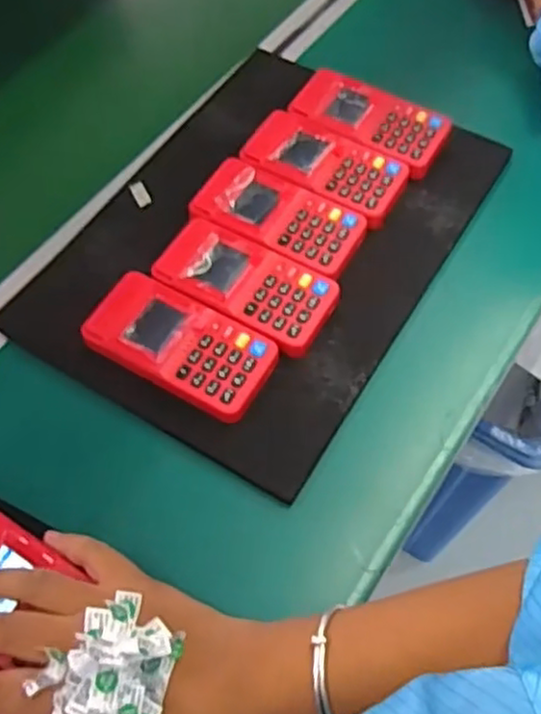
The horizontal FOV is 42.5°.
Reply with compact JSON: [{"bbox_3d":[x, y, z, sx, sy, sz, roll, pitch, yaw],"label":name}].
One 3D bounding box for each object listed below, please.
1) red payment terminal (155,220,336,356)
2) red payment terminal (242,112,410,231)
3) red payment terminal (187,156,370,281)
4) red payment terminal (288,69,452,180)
[{"bbox_3d":[-0.017,-0.050,0.483,0.121,0.020,0.066,27,64,17],"label":"red payment terminal"},{"bbox_3d":[0.041,-0.145,0.536,0.122,0.021,0.061,27,64,17],"label":"red payment terminal"},{"bbox_3d":[0.006,-0.099,0.510,0.120,0.024,0.063,25,64,16],"label":"red payment terminal"},{"bbox_3d":[0.079,-0.188,0.560,0.122,0.021,0.062,27,64,17],"label":"red payment terminal"}]

